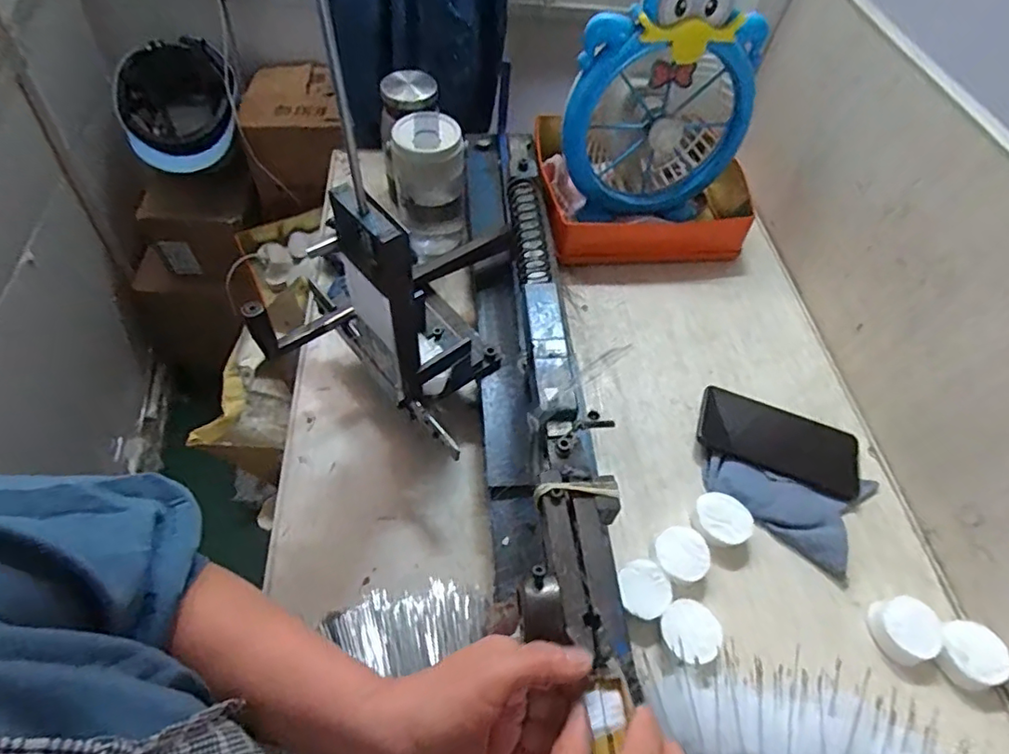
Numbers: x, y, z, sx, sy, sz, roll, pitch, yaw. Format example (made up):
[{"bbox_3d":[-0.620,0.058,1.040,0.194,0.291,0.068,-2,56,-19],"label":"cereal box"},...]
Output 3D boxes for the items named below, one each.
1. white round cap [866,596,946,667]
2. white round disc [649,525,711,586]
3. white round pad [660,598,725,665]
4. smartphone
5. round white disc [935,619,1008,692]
[{"bbox_3d":[0.338,0.214,0.478,0.050,0.024,0.049,2,56,-3],"label":"white round cap"},{"bbox_3d":[0.155,0.160,0.505,0.050,0.022,0.048,2,56,-3],"label":"white round disc"},{"bbox_3d":[0.152,0.209,0.465,0.047,0.024,0.047,2,56,-3],"label":"white round pad"},{"bbox_3d":[0.275,0.064,0.570,0.158,0.004,0.079,20,58,5],"label":"smartphone"},{"bbox_3d":[0.385,0.228,0.470,0.049,0.029,0.046,2,56,-3],"label":"round white disc"}]

